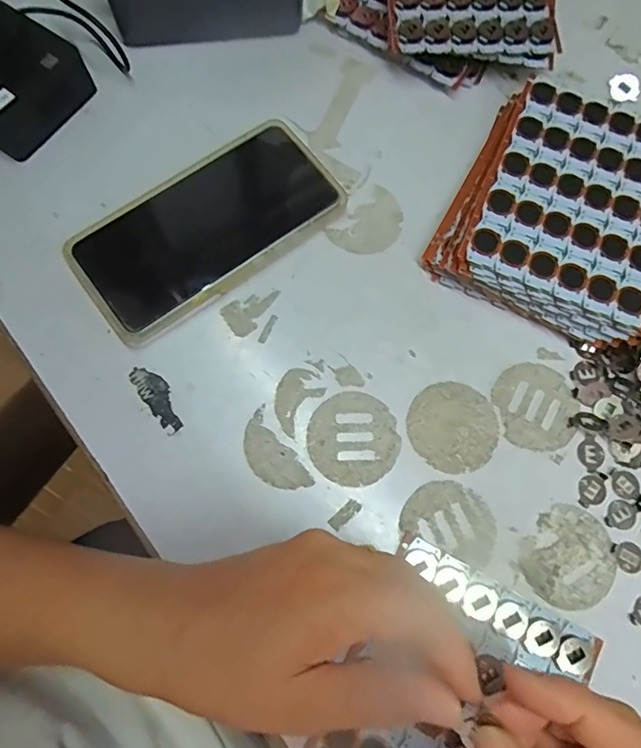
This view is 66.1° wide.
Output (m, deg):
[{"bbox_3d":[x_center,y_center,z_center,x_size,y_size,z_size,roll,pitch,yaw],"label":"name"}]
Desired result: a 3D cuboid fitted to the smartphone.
[{"bbox_3d":[-0.071,-0.094,0.315,0.167,0.017,0.084,-37,80,-10],"label":"smartphone"}]

